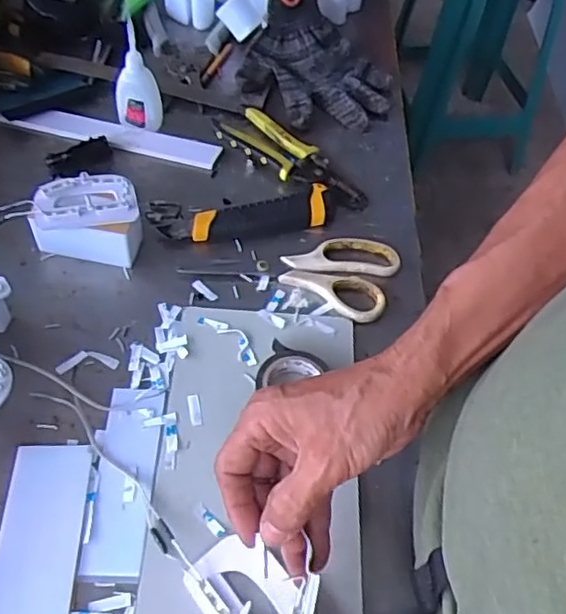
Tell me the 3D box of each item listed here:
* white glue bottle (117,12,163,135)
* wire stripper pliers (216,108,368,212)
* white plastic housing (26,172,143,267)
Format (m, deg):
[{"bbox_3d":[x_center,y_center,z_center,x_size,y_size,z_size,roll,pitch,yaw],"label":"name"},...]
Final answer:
[{"bbox_3d":[-0.143,-0.221,0.623,0.043,0.102,0.031,-5,54,-9],"label":"white glue bottle"},{"bbox_3d":[0.013,-0.148,0.637,0.165,0.019,0.055,34,58,19],"label":"wire stripper pliers"},{"bbox_3d":[-0.164,-0.076,0.550,0.089,0.051,0.061,7,53,0],"label":"white plastic housing"}]

